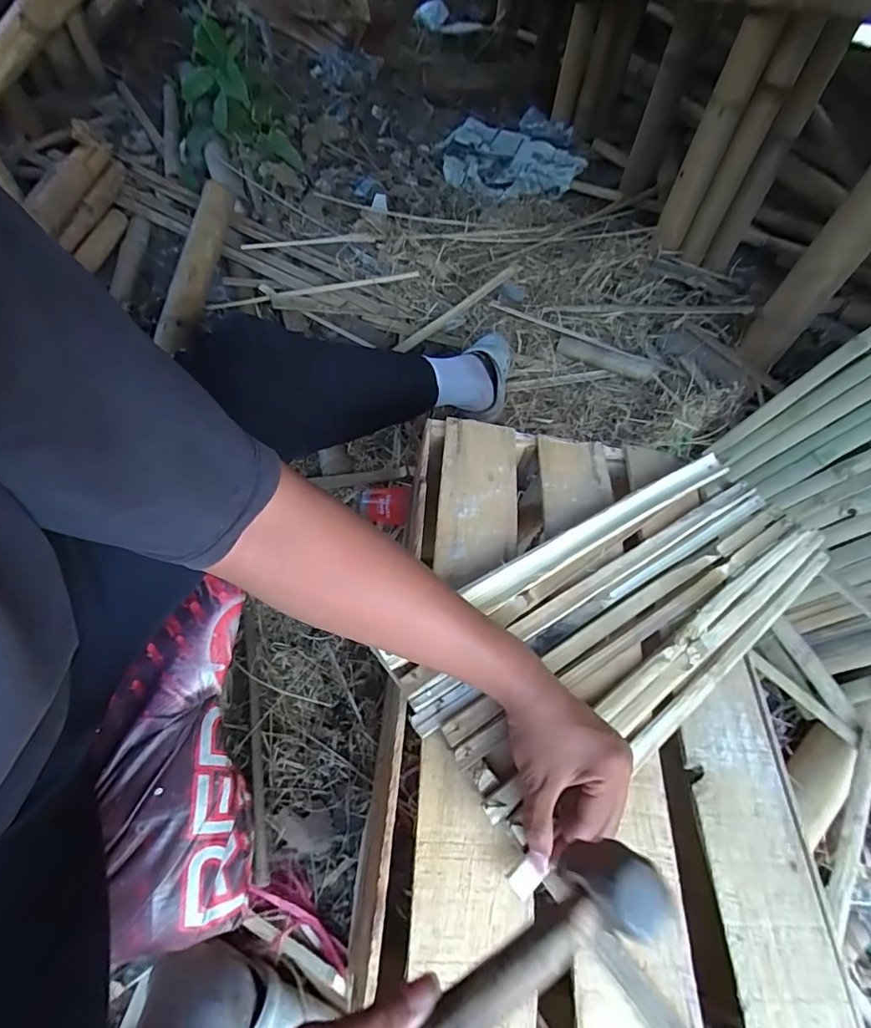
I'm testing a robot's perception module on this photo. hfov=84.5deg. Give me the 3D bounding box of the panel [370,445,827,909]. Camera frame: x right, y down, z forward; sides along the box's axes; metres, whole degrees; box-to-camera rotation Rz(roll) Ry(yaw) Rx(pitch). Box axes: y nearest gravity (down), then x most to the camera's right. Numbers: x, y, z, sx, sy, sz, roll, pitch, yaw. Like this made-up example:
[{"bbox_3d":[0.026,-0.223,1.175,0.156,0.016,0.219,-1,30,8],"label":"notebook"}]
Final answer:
[{"bbox_3d":[0.213,0.093,0.494,0.509,0.030,0.199,-24,64,-25],"label":"panel"}]

